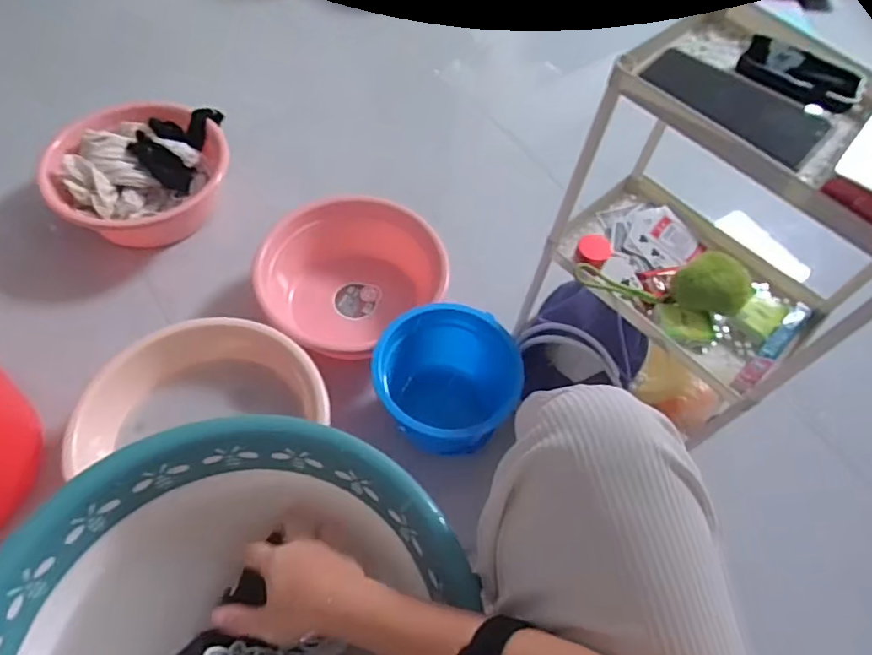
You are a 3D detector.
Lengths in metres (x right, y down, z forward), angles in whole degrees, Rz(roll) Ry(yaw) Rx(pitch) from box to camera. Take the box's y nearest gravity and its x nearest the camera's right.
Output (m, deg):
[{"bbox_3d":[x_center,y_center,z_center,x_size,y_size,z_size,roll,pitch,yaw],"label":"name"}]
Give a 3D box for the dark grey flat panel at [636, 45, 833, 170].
[{"bbox_3d":[0.256,-0.196,0.493,0.015,0.042,0.158,2,40,-53],"label":"dark grey flat panel"}]

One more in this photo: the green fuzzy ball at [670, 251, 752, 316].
[{"bbox_3d":[0.321,-0.050,0.675,0.064,0.072,0.073,-13,61,-12],"label":"green fuzzy ball"}]

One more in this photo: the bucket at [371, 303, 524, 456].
[{"bbox_3d":[0.003,0.077,0.833,0.185,0.131,0.182,2,59,-3],"label":"bucket"}]

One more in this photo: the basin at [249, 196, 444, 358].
[{"bbox_3d":[-0.132,-0.084,0.968,0.288,0.106,0.255,17,59,6],"label":"basin"}]

